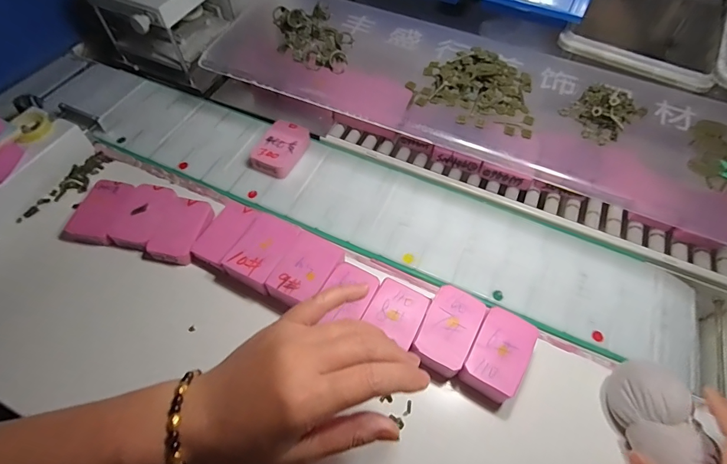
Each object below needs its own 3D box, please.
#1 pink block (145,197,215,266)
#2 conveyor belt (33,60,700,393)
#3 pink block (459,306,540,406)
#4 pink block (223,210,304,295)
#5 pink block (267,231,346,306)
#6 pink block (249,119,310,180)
[{"bbox_3d":[-0.190,-0.002,0.414,0.047,0.015,0.072,16,60,7],"label":"pink block"},{"bbox_3d":[-0.037,-0.057,0.447,0.790,0.024,0.144,23,61,11],"label":"conveyor belt"},{"bbox_3d":[0.119,0.109,0.348,0.046,0.027,0.073,28,62,14],"label":"pink block"},{"bbox_3d":[-0.101,0.019,0.395,0.052,0.026,0.071,24,61,11],"label":"pink block"},{"bbox_3d":[-0.057,0.041,0.382,0.050,0.026,0.073,25,62,12],"label":"pink block"},{"bbox_3d":[-0.098,-0.098,0.466,0.048,0.023,0.074,25,62,12],"label":"pink block"}]

